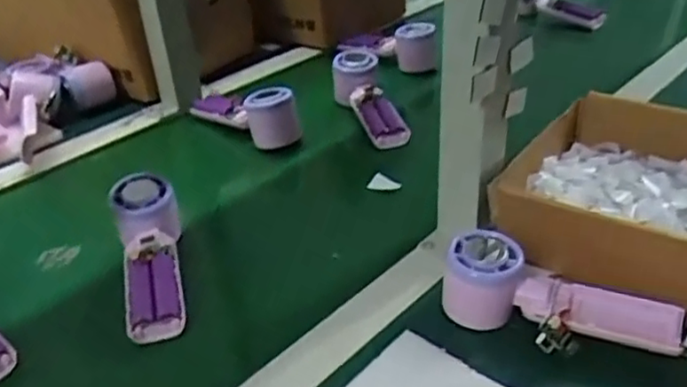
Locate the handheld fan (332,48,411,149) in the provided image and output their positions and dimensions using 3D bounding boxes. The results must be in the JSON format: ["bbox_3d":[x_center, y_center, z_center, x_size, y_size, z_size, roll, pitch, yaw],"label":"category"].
[{"bbox_3d":[0.032,-0.111,0.787,0.046,0.054,0.167,-16,51,-14],"label":"handheld fan"}]

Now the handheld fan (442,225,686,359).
[{"bbox_3d":[0.153,0.074,0.462,0.165,0.048,0.062,14,37,23],"label":"handheld fan"}]

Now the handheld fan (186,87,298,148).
[{"bbox_3d":[-0.119,-0.102,0.766,0.163,0.048,0.052,27,44,37],"label":"handheld fan"}]

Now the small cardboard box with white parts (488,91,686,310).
[{"bbox_3d":[0.253,0.007,0.541,0.221,0.069,0.204,15,38,25],"label":"small cardboard box with white parts"}]

